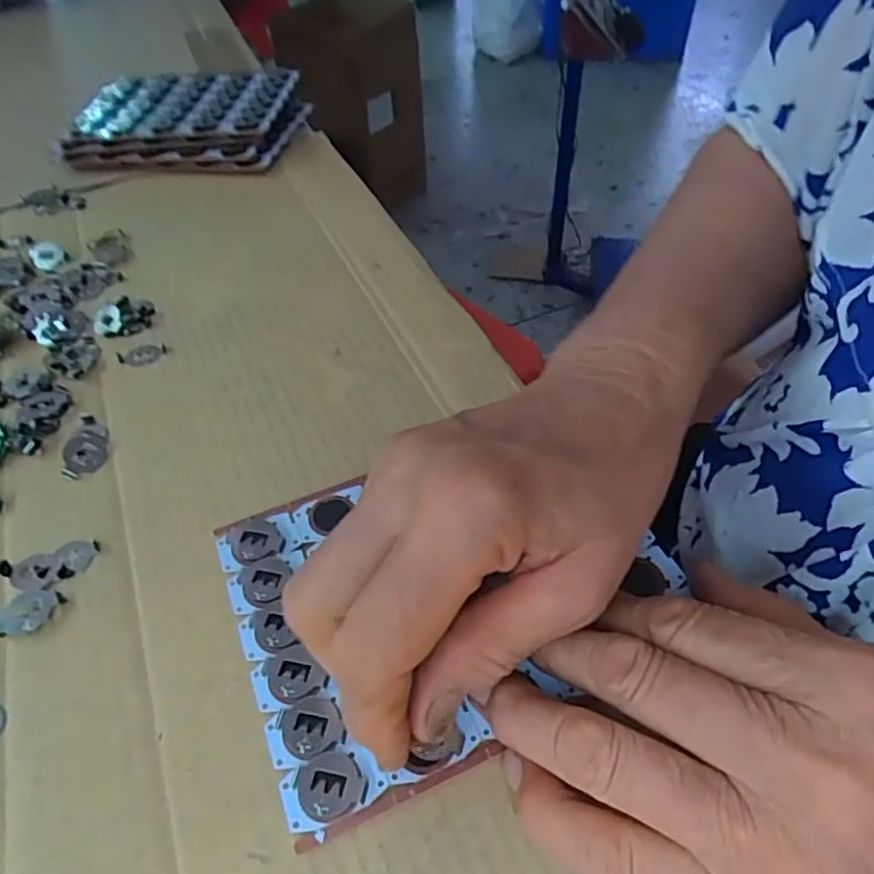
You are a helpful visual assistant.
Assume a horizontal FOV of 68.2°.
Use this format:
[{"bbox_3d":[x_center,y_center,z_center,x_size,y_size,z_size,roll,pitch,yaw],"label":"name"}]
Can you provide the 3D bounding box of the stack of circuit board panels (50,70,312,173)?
[{"bbox_3d":[-0.180,-0.229,0.467,0.144,0.030,0.100,3,49,6],"label":"stack of circuit board panels"}]

